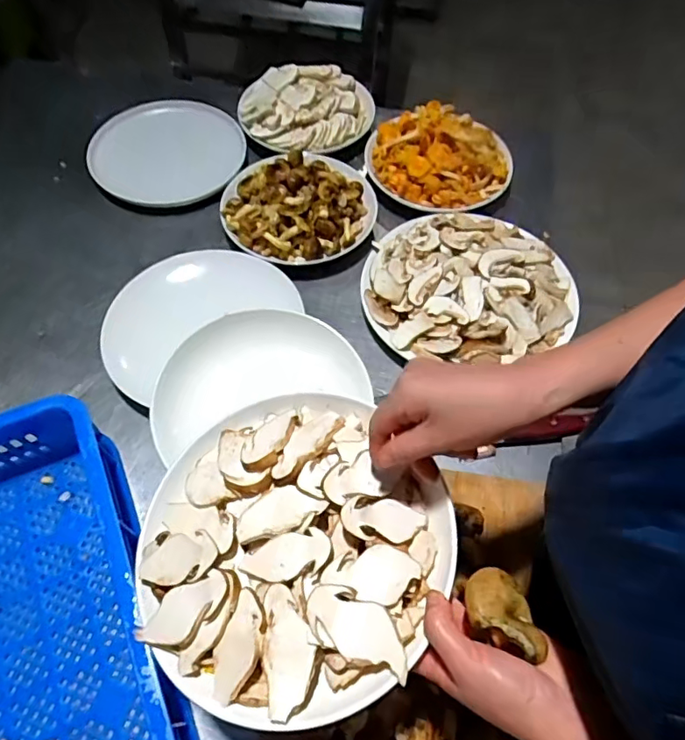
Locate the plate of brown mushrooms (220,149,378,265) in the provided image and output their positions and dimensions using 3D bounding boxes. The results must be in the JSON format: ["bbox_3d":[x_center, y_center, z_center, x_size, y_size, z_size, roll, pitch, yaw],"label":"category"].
[{"bbox_3d":[-0.070,-0.262,0.815,0.230,0.051,0.223,1,59,-2],"label":"plate of brown mushrooms"}]

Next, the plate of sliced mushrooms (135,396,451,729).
[{"bbox_3d":[-0.040,0.128,0.405,0.235,0.045,0.235,-6,60,10],"label":"plate of sliced mushrooms"}]

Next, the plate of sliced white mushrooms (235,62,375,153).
[{"bbox_3d":[-0.063,-0.471,0.935,0.234,0.035,0.223,1,59,-2],"label":"plate of sliced white mushrooms"}]

